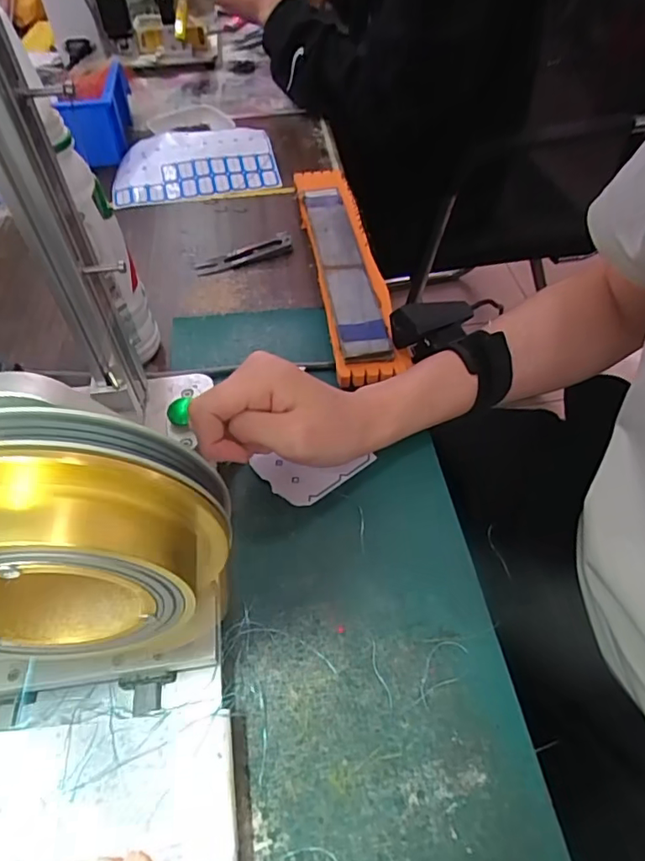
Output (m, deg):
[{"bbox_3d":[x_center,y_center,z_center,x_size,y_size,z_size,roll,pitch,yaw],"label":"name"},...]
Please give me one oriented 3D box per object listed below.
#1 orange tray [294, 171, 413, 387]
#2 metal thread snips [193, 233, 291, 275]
[{"bbox_3d":[0.021,-0.175,0.549,0.062,0.028,0.331,-8,52,-3],"label":"orange tray"},{"bbox_3d":[-0.080,-0.182,0.573,0.103,0.006,0.027,-21,54,-13],"label":"metal thread snips"}]

